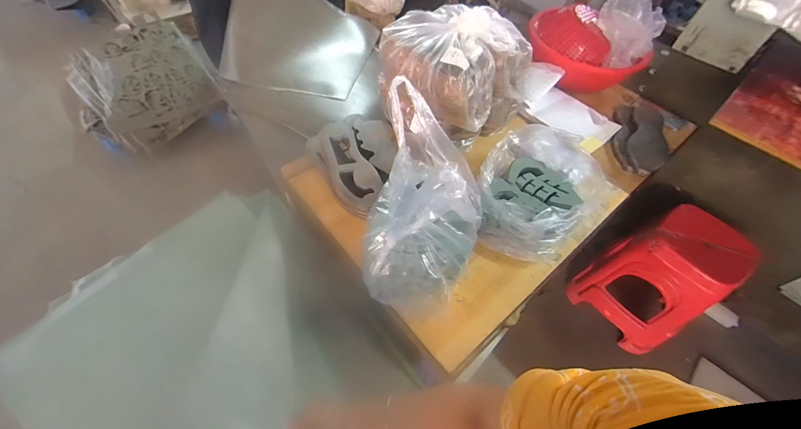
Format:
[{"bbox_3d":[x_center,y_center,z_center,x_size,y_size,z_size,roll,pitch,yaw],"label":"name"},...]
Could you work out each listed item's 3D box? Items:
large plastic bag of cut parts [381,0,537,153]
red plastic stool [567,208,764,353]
[{"bbox_3d":[0.157,-0.414,0.961,0.332,0.254,0.375,40,61,21],"label":"large plastic bag of cut parts"},{"bbox_3d":[0.973,0.241,1.285,0.319,0.472,0.343,-33,63,-25],"label":"red plastic stool"}]

